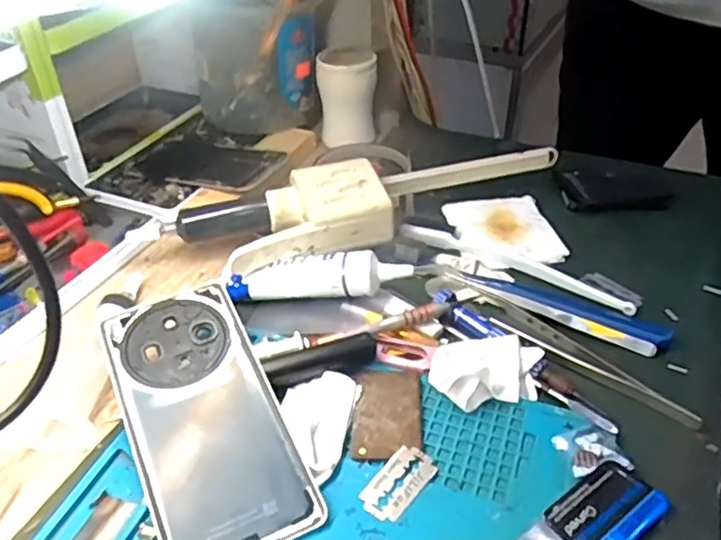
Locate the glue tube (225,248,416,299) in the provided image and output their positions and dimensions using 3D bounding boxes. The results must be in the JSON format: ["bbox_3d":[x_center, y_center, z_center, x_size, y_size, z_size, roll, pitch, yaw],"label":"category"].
[{"bbox_3d":[-0.027,0.003,0.437,0.117,0.028,0.034,2,38,5],"label":"glue tube"}]

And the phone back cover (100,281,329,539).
[{"bbox_3d":[-0.082,0.073,0.344,0.075,0.004,0.160,-19,53,-18],"label":"phone back cover"}]

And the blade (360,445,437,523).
[{"bbox_3d":[0.019,0.104,0.327,0.023,0.004,0.042,26,45,31],"label":"blade"}]

